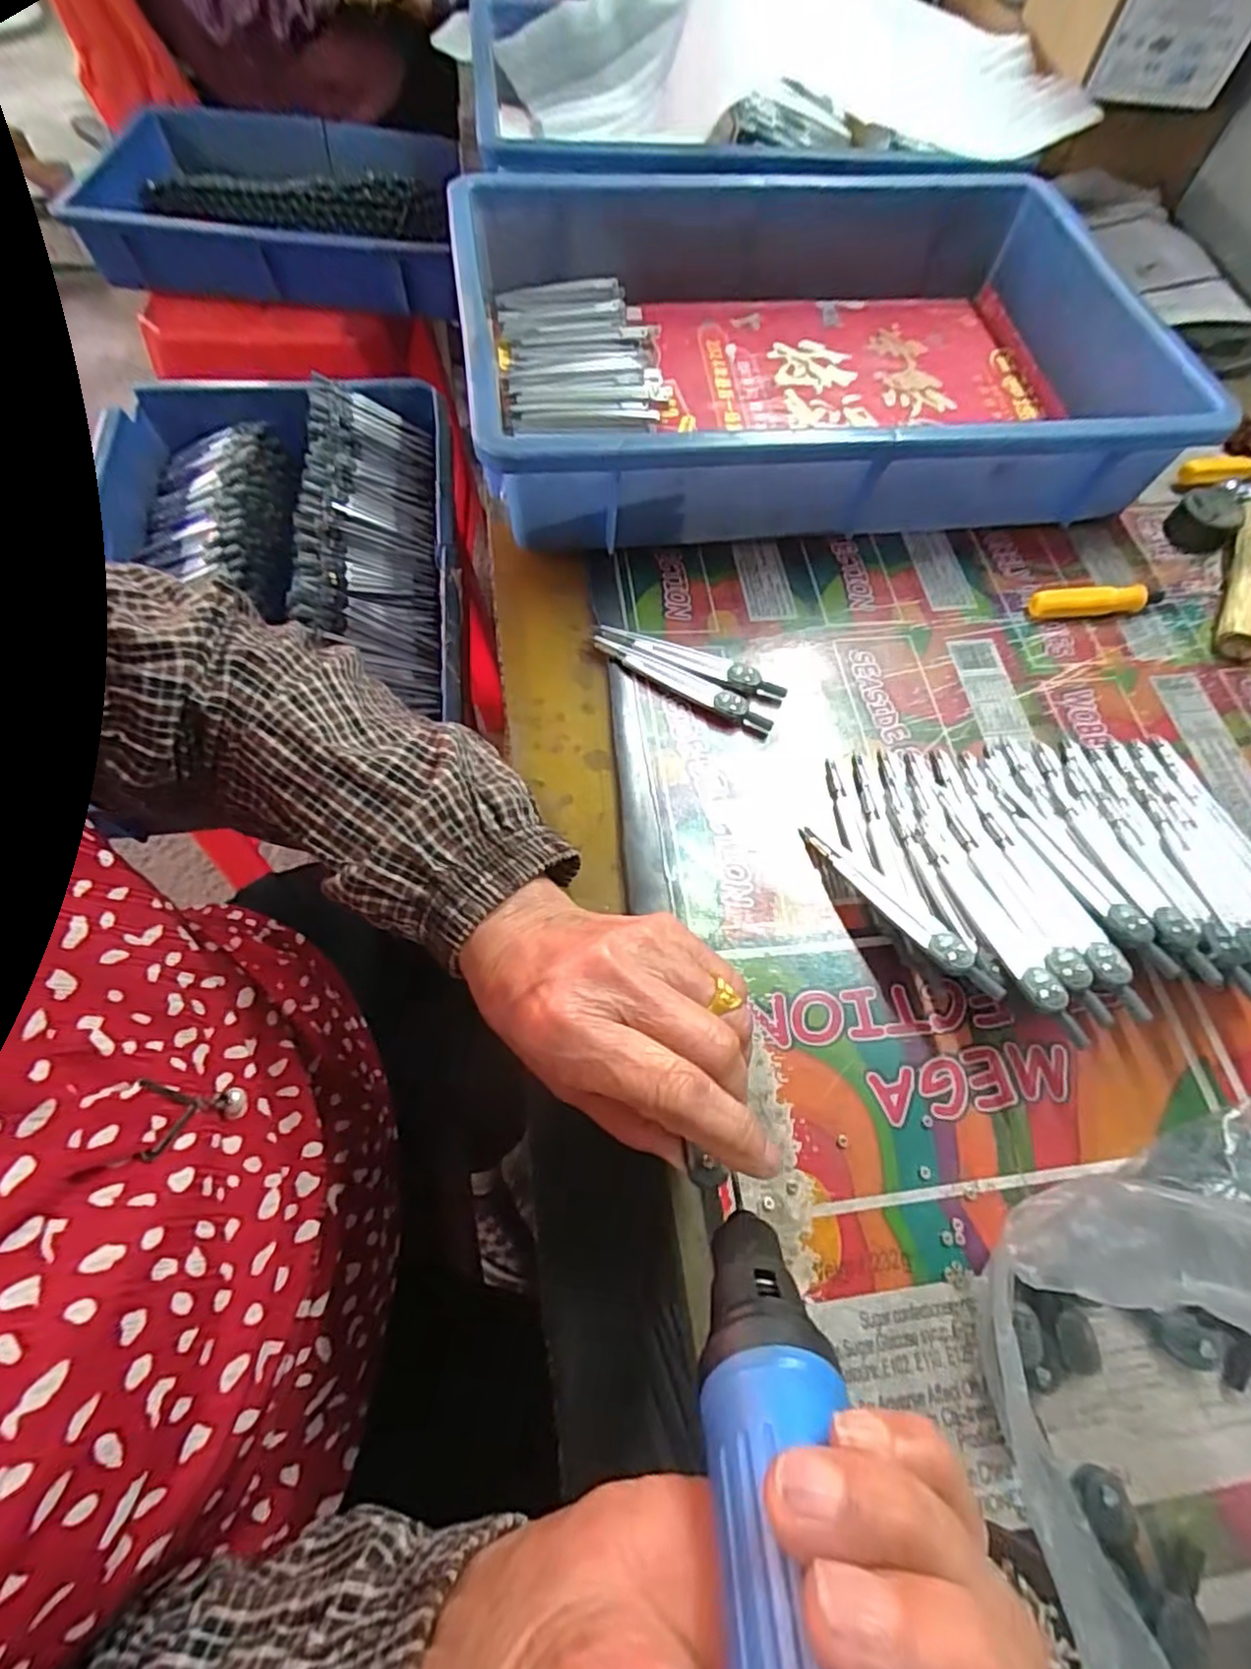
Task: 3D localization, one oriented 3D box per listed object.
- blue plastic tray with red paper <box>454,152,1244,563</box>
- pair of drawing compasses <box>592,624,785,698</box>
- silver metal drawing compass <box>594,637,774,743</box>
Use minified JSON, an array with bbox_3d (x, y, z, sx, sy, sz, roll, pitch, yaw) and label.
[{"bbox_3d":[0.116,-0.319,0.447,0.410,0.083,0.294,-7,65,-6],"label":"blue plastic tray with red paper"},{"bbox_3d":[0.036,-0.097,0.377,0.108,0.006,0.015,17,65,5],"label":"pair of drawing compasses"},{"bbox_3d":[0.032,-0.083,0.370,0.106,0.006,0.016,31,67,11],"label":"silver metal drawing compass"}]

